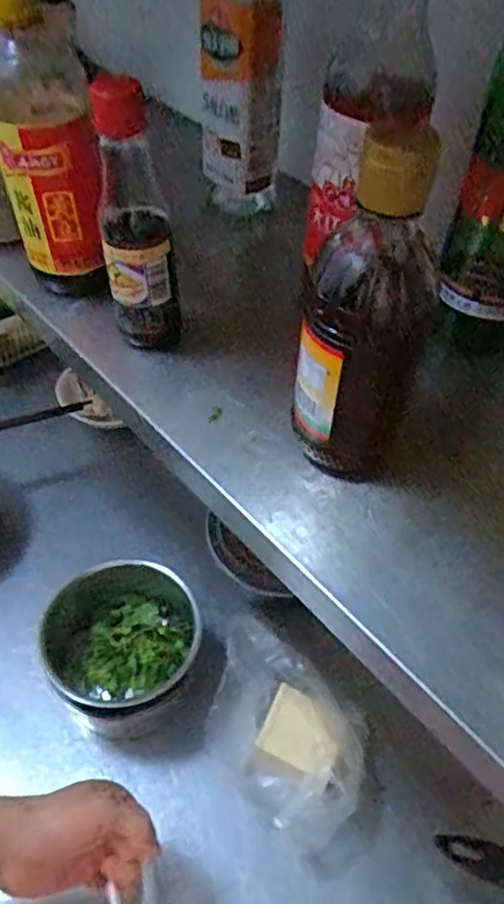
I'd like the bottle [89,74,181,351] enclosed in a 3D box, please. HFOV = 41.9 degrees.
[{"bbox_3d":[-0.077,-0.148,0.427,0.046,0.172,0.054,-9,50,-12],"label":"bottle"}]

